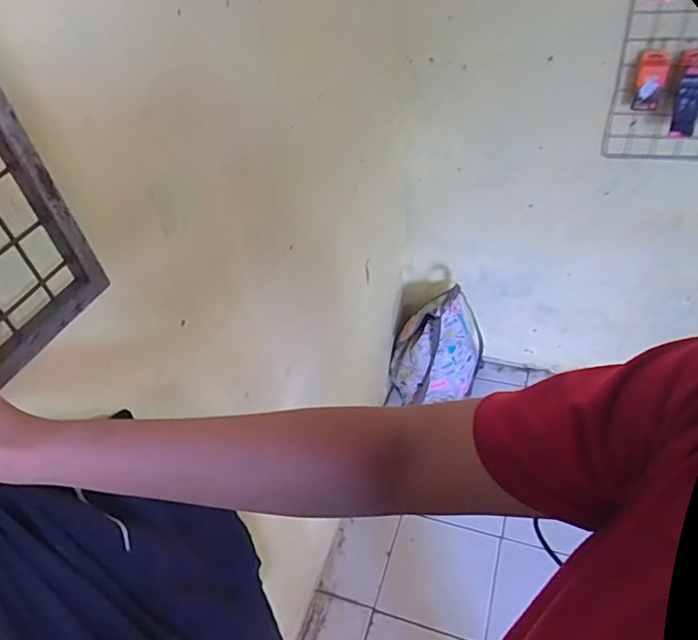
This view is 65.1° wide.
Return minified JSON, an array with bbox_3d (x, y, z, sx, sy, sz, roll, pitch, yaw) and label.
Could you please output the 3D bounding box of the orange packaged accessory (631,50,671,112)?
[{"bbox_3d":[0.771,-0.614,1.411,0.079,0.145,0.025,-5,36,-6],"label":"orange packaged accessory"}]

